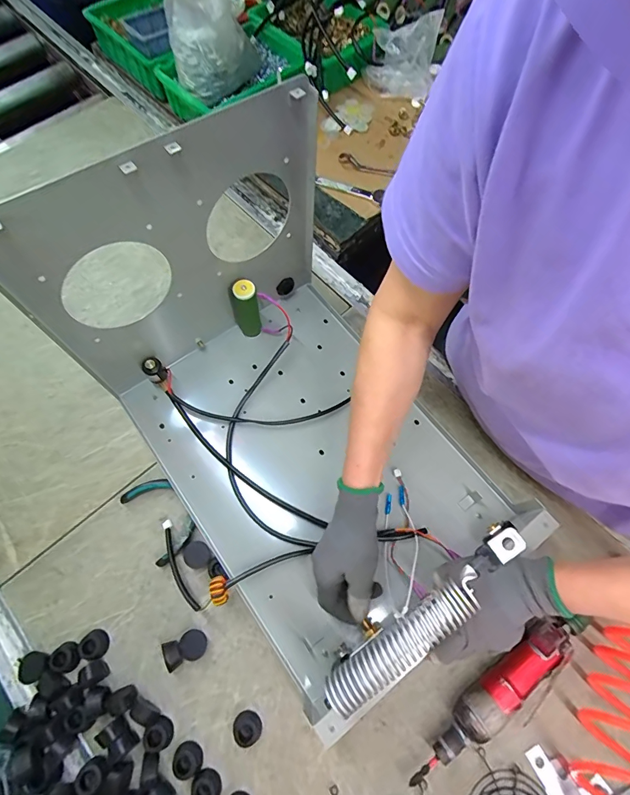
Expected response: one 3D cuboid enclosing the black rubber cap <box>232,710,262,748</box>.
[{"bbox_3d":[-0.073,0.356,0.435,0.031,0.013,0.027,25,70,10],"label":"black rubber cap"}]

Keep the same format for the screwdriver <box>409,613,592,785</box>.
[{"bbox_3d":[0.201,0.319,0.433,0.237,0.034,0.047,-36,72,-13],"label":"screwdriver"}]

